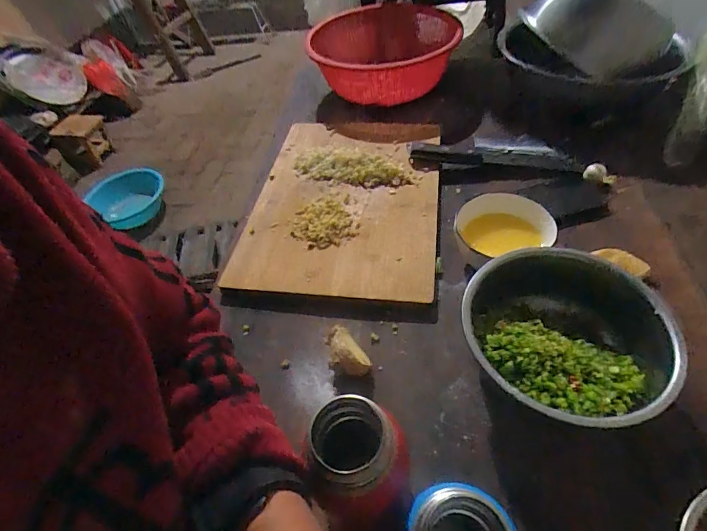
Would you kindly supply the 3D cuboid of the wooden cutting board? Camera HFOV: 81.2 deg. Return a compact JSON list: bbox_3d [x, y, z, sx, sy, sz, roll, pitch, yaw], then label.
[{"bbox_3d":[-0.013,-0.113,0.645,0.280,0.022,0.370,4,53,8],"label":"wooden cutting board"}]

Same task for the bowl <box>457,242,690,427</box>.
[{"bbox_3d":[0.224,0.081,0.435,0.182,0.081,0.187,-2,53,3],"label":"bowl"}]

